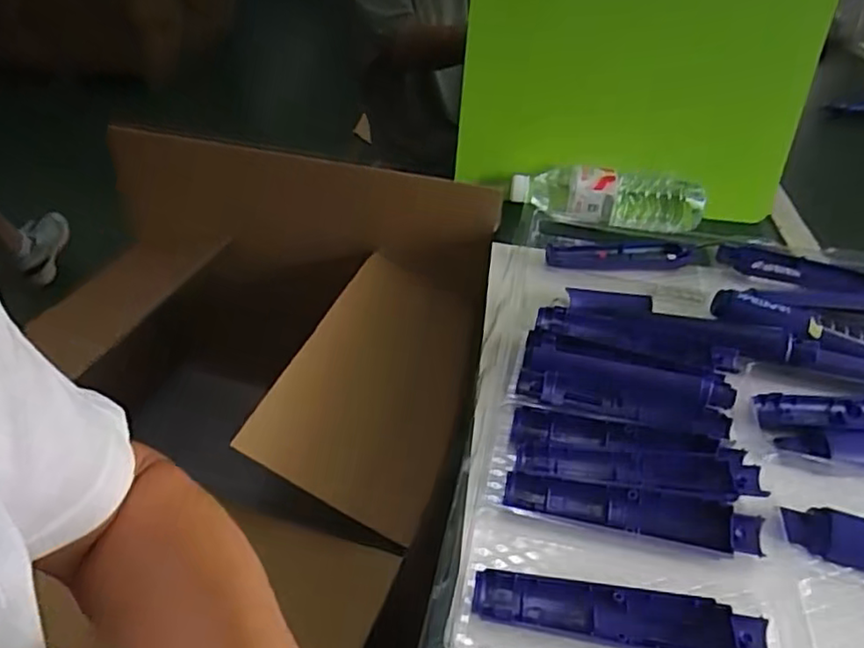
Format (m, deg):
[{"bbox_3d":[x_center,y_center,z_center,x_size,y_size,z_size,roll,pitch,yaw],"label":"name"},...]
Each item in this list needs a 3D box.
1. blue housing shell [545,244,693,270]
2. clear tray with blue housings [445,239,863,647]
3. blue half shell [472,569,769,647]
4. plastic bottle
[{"bbox_3d":[0.208,-0.077,0.727,0.160,0.024,0.034,-1,37,-6],"label":"blue housing shell"},{"bbox_3d":[0.274,0.063,0.525,0.407,0.041,0.533,11,37,10],"label":"clear tray with blue housings"},{"bbox_3d":[0.109,0.174,0.381,0.167,0.017,0.037,10,37,8],"label":"blue half shell"},{"bbox_3d":[0.220,-0.159,0.799,0.236,0.054,0.059,1,37,-3],"label":"plastic bottle"}]

